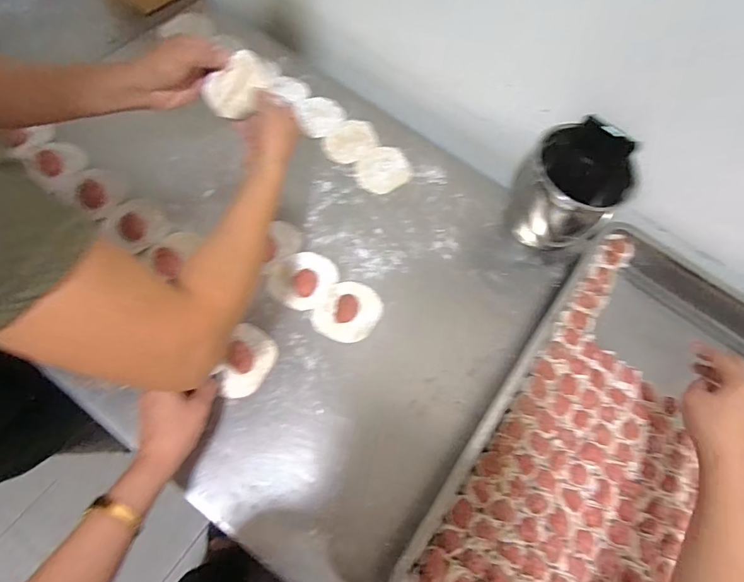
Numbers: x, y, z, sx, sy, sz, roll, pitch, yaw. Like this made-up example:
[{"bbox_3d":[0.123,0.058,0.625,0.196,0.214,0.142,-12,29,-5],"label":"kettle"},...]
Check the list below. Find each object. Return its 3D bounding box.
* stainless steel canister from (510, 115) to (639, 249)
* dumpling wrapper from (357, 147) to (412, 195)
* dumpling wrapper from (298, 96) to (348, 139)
[{"bbox_3d":[0.275,-0.136,0.604,0.135,0.147,0.120,22,66,2],"label":"stainless steel canister"},{"bbox_3d":[0.018,-0.190,0.673,0.092,0.004,0.074,-34,74,-20],"label":"dumpling wrapper"},{"bbox_3d":[-0.086,-0.284,0.693,0.066,0.012,0.085,39,67,11],"label":"dumpling wrapper"}]

